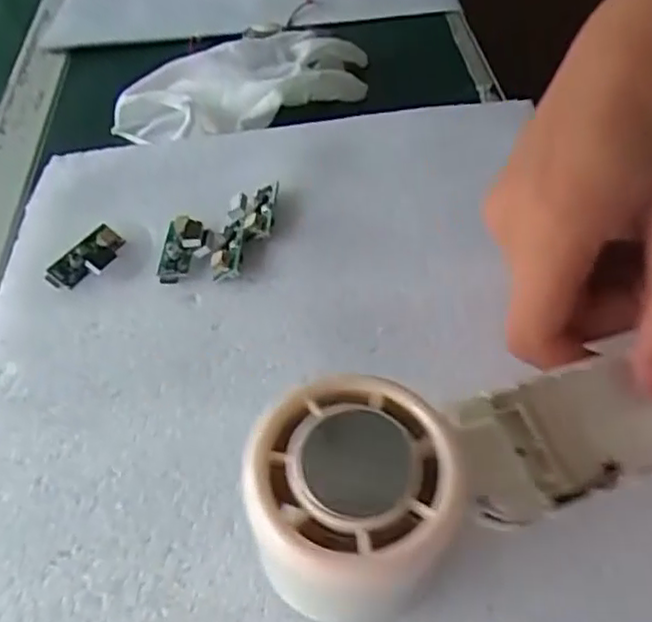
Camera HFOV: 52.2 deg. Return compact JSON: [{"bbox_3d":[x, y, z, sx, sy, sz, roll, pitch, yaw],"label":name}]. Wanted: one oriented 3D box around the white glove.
[{"bbox_3d":[-0.045,-0.143,0.423,0.164,0.034,0.073,-28,51,-19],"label":"white glove"}]

